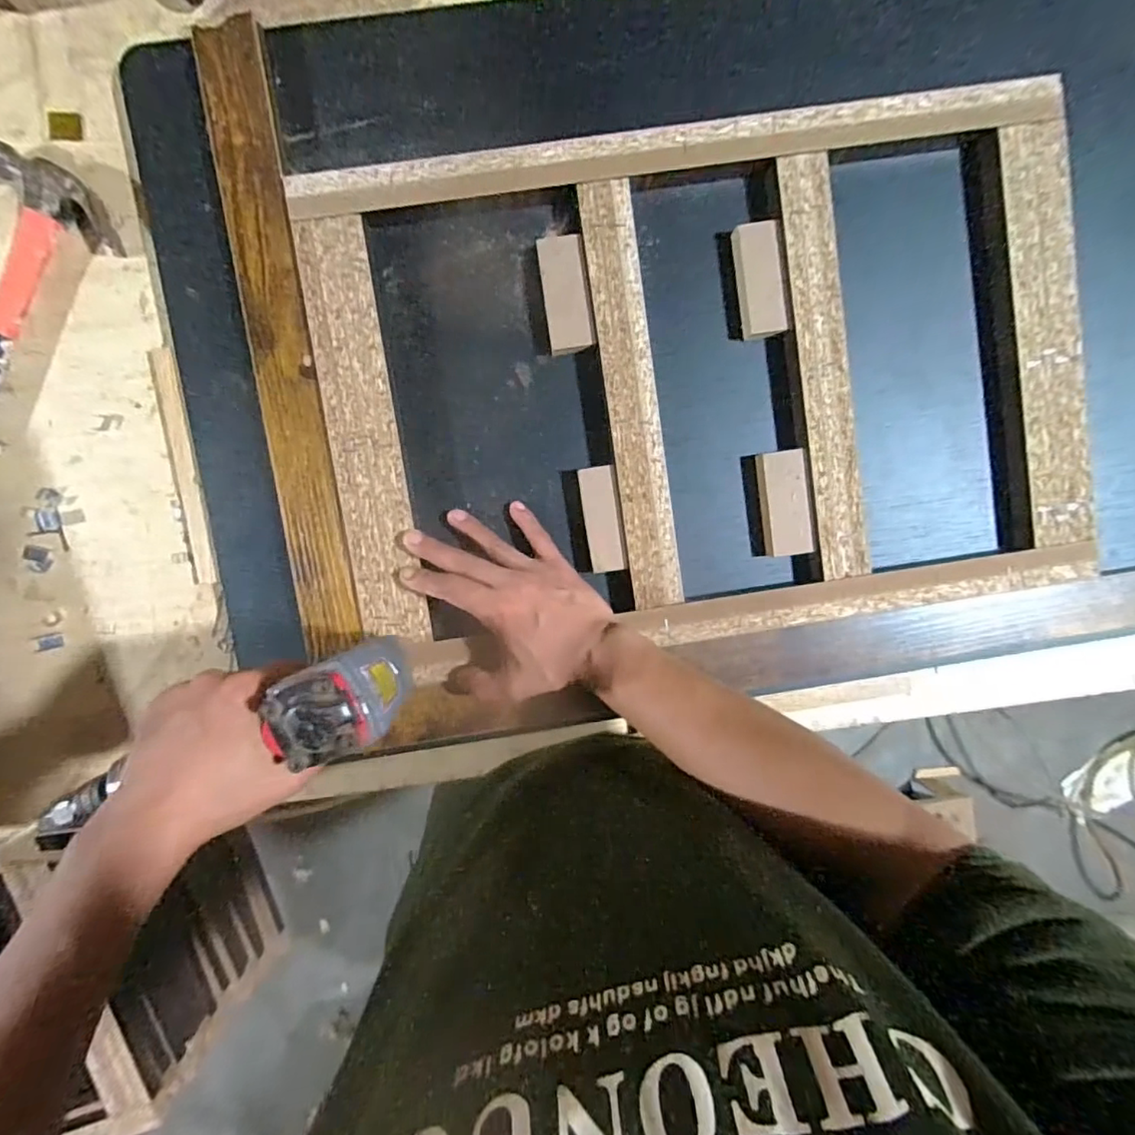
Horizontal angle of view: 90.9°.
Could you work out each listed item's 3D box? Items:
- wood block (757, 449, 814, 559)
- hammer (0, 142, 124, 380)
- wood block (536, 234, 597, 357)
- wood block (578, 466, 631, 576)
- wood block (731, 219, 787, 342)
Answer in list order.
[{"bbox_3d":[0.167,-0.049,0.431,0.034,0.017,0.079,-9,95,-2],"label":"wood block"},{"bbox_3d":[-0.440,-0.177,0.414,0.099,0.024,0.262,31,93,-4],"label":"hammer"},{"bbox_3d":[-0.001,-0.204,0.417,0.033,0.016,0.082,-8,95,-2],"label":"wood block"},{"bbox_3d":[0.028,-0.037,0.426,0.027,0.015,0.079,-8,95,-2],"label":"wood block"},{"bbox_3d":[0.144,-0.215,0.421,0.030,0.018,0.080,-10,95,-2],"label":"wood block"}]

